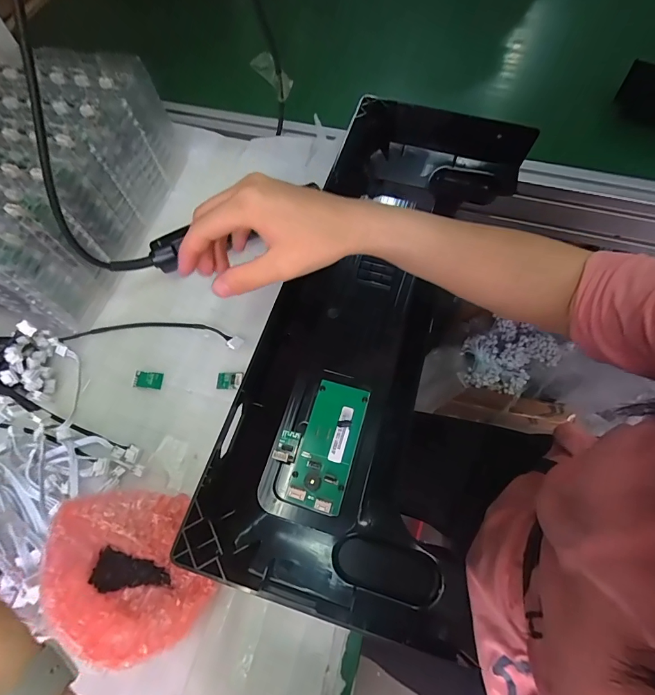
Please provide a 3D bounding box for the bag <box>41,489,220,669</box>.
[{"bbox_3d":[-0.143,0.158,0.287,0.094,0.048,0.111,-24,66,-8],"label":"bag"}]

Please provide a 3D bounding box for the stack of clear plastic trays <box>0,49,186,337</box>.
[{"bbox_3d":[-0.319,-0.177,0.432,0.218,0.108,0.292,7,65,6],"label":"stack of clear plastic trays"}]

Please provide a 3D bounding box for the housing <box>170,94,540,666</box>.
[{"bbox_3d":[0.053,-0.040,0.383,0.217,0.084,0.498,13,66,9],"label":"housing"}]

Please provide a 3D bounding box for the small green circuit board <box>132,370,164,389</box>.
[{"bbox_3d":[-0.174,0.031,0.387,0.027,0.004,0.018,9,63,-11],"label":"small green circuit board"}]

